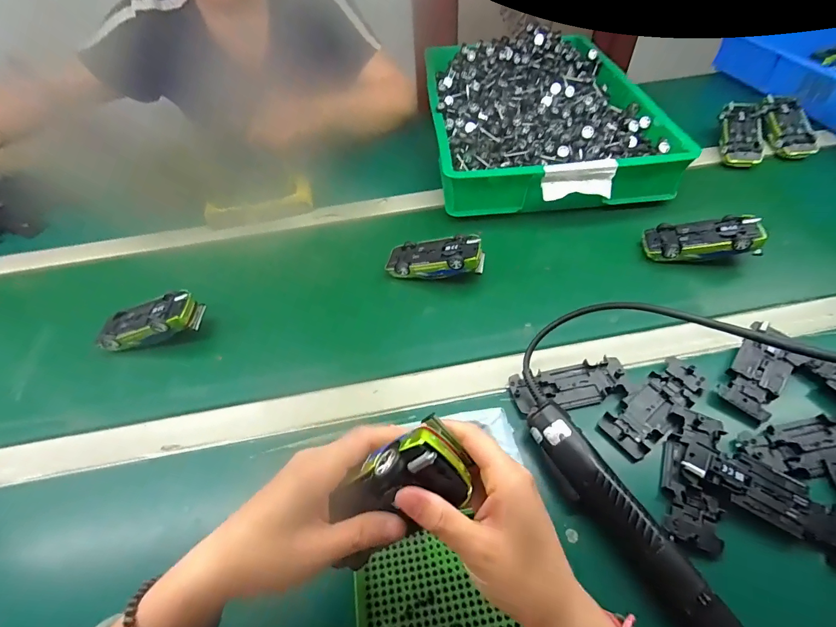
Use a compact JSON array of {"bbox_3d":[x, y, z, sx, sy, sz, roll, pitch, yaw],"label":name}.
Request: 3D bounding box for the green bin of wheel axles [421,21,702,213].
[{"bbox_3d":[0.217,-0.360,0.713,0.373,0.097,0.470,-4,50,1],"label":"green bin of wheel axles"}]

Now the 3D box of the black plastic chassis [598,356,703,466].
[{"bbox_3d":[0.244,0.094,0.404,0.127,0.010,0.047,-32,57,-19],"label":"black plastic chassis"}]

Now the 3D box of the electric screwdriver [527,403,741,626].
[{"bbox_3d":[0.167,0.170,0.319,0.040,0.033,0.219,-24,55,-14],"label":"electric screwdriver"}]

